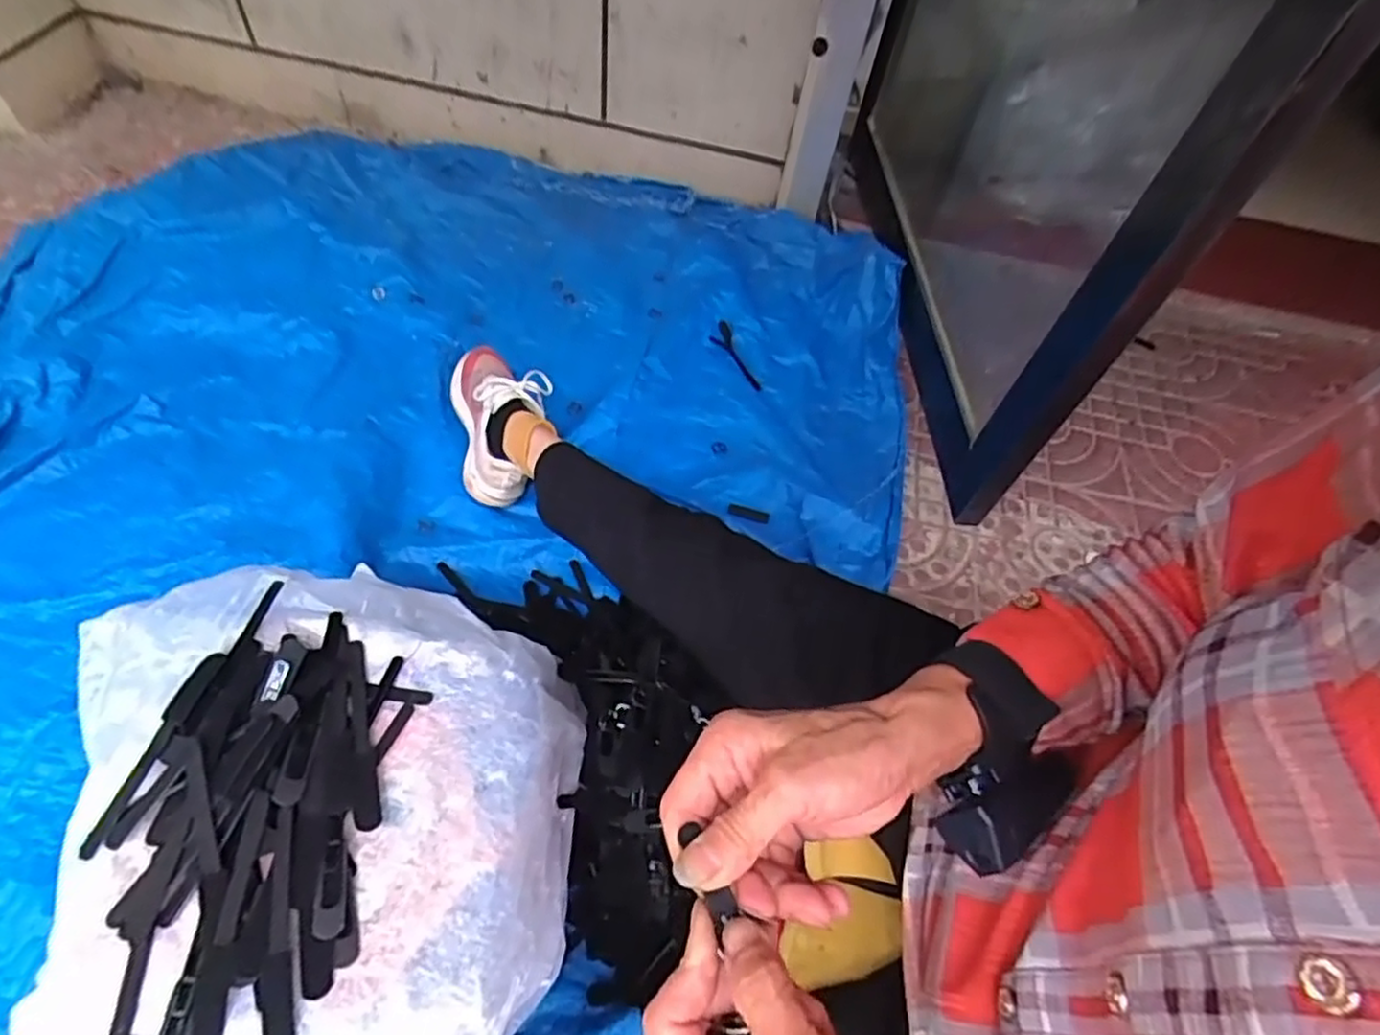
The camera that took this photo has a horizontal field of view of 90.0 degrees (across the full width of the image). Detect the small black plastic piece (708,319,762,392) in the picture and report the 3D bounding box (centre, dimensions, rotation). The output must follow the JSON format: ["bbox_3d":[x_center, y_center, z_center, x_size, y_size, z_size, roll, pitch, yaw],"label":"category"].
[{"bbox_3d":[0.074,-0.257,1.107,0.041,0.013,0.133,-26,76,-20],"label":"small black plastic piece"}]

